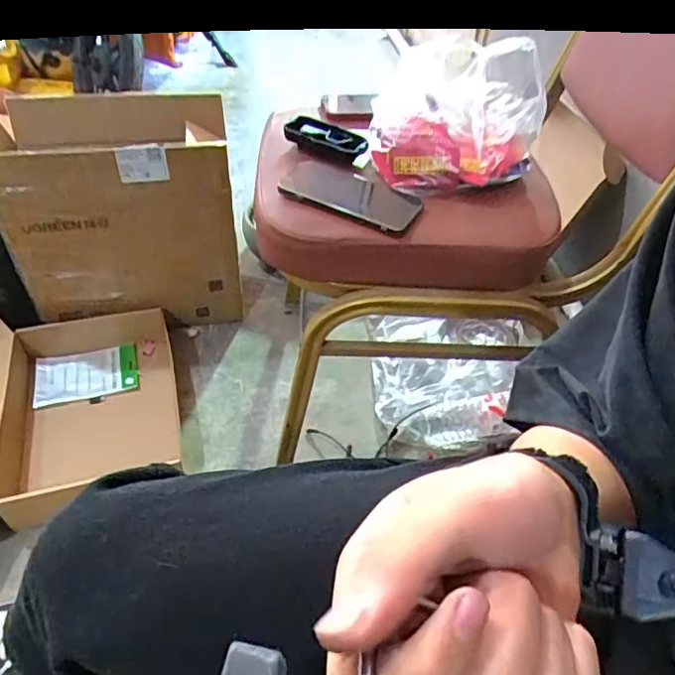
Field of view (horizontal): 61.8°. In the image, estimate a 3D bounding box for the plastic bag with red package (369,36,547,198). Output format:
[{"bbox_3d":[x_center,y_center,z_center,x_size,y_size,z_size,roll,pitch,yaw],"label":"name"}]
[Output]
[{"bbox_3d":[0.147,-0.276,0.700,0.202,0.134,0.171,10,45,4],"label":"plastic bag with red package"}]

